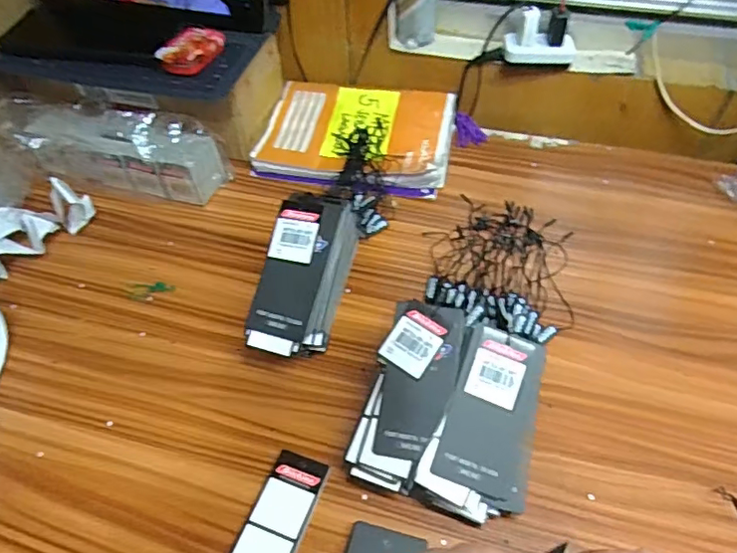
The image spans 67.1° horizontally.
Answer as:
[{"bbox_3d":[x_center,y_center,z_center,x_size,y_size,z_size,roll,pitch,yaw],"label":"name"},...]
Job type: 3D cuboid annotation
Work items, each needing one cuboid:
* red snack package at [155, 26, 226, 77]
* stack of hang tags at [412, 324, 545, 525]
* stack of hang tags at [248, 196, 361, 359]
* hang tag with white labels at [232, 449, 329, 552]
[{"bbox_3d":[-0.169,-0.219,0.538,0.041,0.019,0.066,17,54,15],"label":"red snack package"},{"bbox_3d":[0.081,0.102,0.383,0.067,0.060,0.115,15,53,13],"label":"stack of hang tags"},{"bbox_3d":[-0.052,0.002,0.452,0.054,0.087,0.127,12,53,11],"label":"stack of hang tags"},{"bbox_3d":[-0.065,0.173,0.360,0.038,0.004,0.118,17,54,12],"label":"hang tag with white labels"}]

